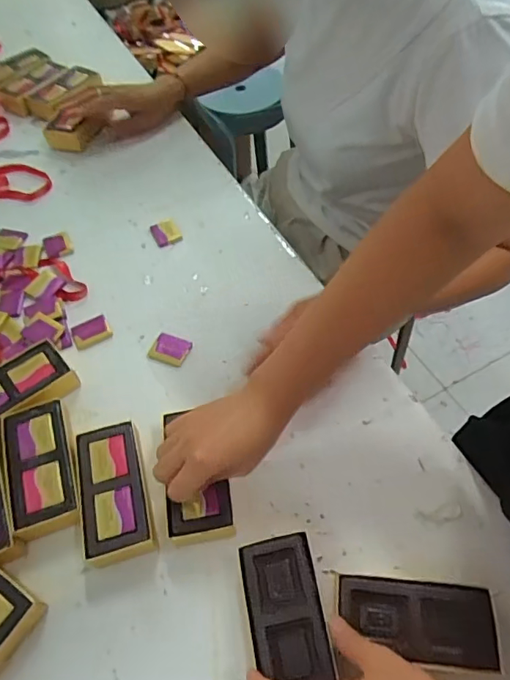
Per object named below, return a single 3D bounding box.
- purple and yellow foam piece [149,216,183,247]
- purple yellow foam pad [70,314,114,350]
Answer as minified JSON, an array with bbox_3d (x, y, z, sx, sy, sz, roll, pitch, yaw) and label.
[{"bbox_3d":[-0.115,-0.139,0.645,0.034,0.006,0.043,-21,57,-12],"label":"purple and yellow foam piece"},{"bbox_3d":[-0.185,-0.010,0.560,0.041,0.004,0.034,-26,59,-16],"label":"purple yellow foam pad"}]

